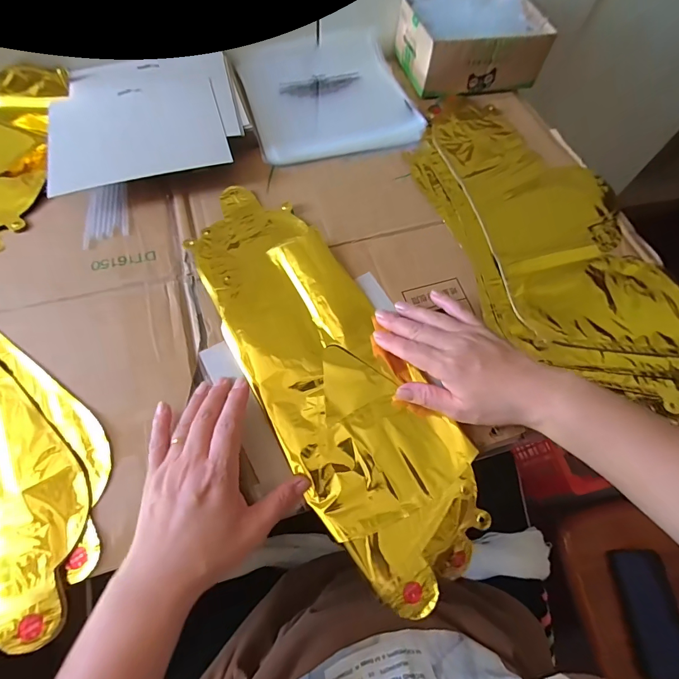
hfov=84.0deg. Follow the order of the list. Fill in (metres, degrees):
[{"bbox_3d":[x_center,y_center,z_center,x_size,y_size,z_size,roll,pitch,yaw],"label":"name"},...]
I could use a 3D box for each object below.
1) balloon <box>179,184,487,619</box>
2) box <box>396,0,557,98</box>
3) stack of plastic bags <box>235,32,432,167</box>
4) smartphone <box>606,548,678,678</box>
[{"bbox_3d":[-0.016,0.018,0.364,0.139,0.025,0.423,-26,71,-15],"label":"balloon"},{"bbox_3d":[0.185,-0.422,0.533,0.182,0.063,0.126,-10,66,-7],"label":"box"},{"bbox_3d":[-0.018,-0.336,0.514,0.212,0.014,0.213,-13,66,-8],"label":"stack of plastic bags"},{"bbox_3d":[0.450,0.396,0.542,0.005,0.073,0.166,6,65,-35],"label":"smartphone"}]

